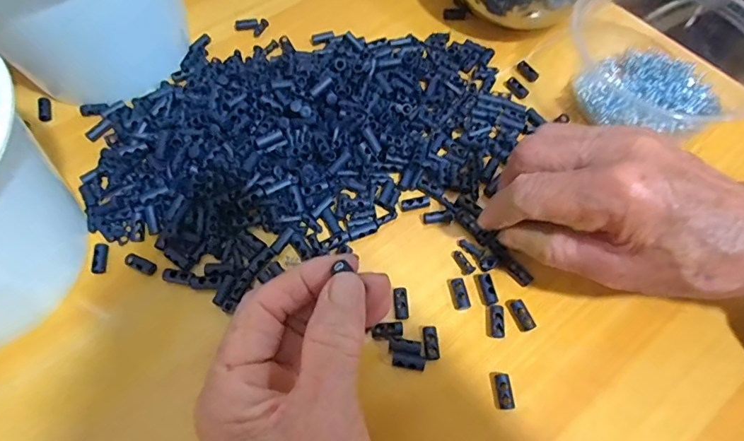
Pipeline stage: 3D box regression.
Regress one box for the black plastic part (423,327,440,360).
[{"bbox_3d":[0.034,0.070,0.266,0.009,0.004,0.019,-1,62,-2],"label":"black plastic part"}]

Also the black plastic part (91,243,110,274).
[{"bbox_3d":[-0.168,0.023,0.286,0.006,0.004,0.020,-6,63,-5],"label":"black plastic part"}]

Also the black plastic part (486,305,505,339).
[{"bbox_3d":[0.073,0.059,0.273,0.011,0.005,0.019,9,62,3],"label":"black plastic part"}]

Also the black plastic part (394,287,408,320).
[{"bbox_3d":[0.018,0.050,0.278,0.008,0.006,0.020,1,62,-1],"label":"black plastic part"}]

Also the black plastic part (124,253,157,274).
[{"bbox_3d":[-0.143,0.027,0.286,0.021,0.004,0.008,24,64,10],"label":"black plastic part"}]

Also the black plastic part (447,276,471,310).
[{"bbox_3d":[0.053,0.043,0.280,0.010,0.007,0.021,-10,63,-7],"label":"black plastic part"}]

